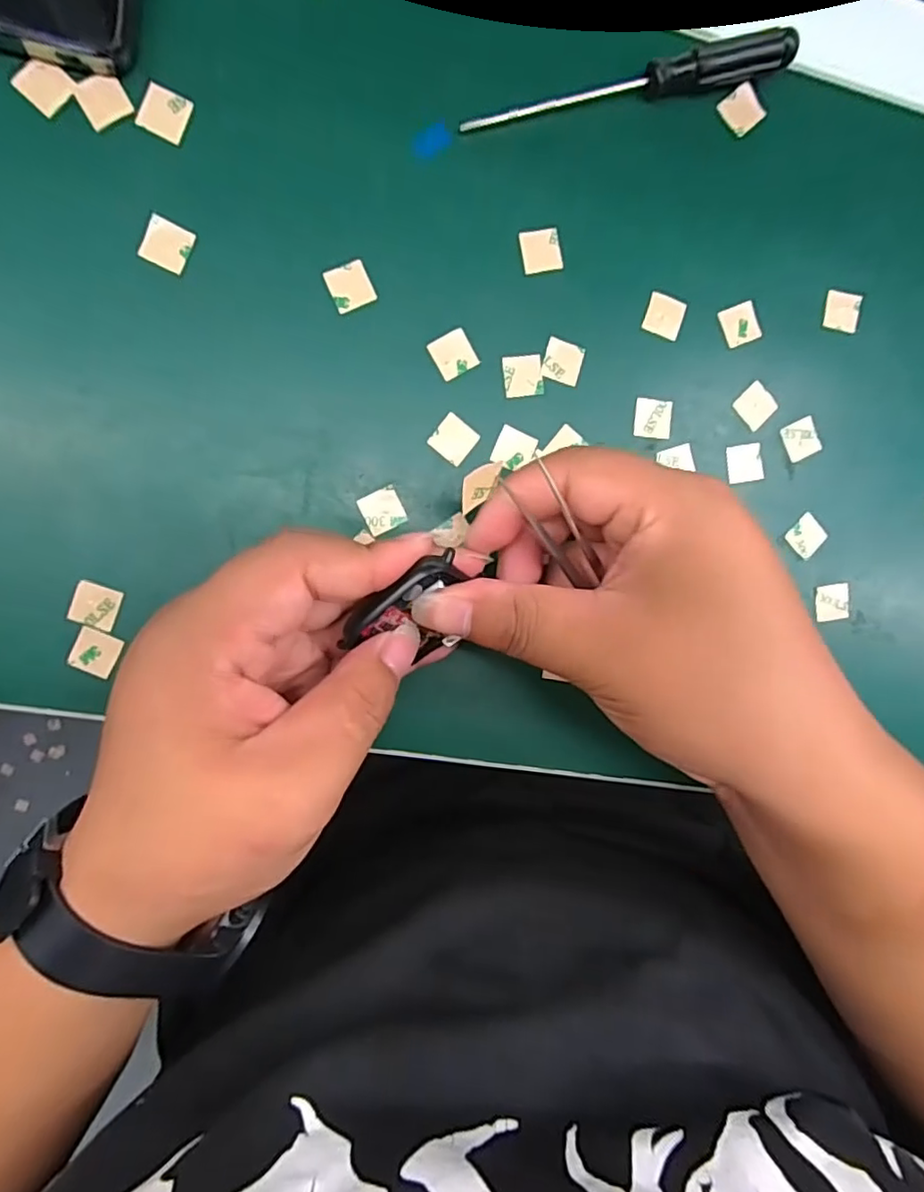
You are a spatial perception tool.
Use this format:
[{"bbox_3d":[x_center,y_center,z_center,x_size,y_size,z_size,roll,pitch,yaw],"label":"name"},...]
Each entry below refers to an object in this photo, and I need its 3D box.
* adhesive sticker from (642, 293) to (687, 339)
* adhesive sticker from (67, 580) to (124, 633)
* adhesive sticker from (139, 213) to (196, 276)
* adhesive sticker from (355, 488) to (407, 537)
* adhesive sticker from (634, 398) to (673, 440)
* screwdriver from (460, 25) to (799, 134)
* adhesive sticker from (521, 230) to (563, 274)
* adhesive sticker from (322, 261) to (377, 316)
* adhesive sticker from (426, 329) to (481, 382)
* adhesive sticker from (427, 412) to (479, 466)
[{"bbox_3d":[0.082,-0.113,0.246,0.015,0.004,0.016,18,92,-8],"label":"adhesive sticker"},{"bbox_3d":[-0.134,0.004,0.222,0.015,0.004,0.016,21,91,-10],"label":"adhesive sticker"},{"bbox_3d":[-0.105,-0.125,0.216,0.015,0.004,0.016,23,91,-10],"label":"adhesive sticker"},{"bbox_3d":[-0.031,-0.033,0.235,0.015,0.004,0.015,-26,95,-10],"label":"adhesive sticker"},{"bbox_3d":[0.078,-0.072,0.247,0.015,0.004,0.015,6,94,-9],"label":"adhesive sticker"},{"bbox_3d":[0.065,-0.194,0.229,0.130,0.014,0.012,-14,97,-7],"label":"screwdriver"},{"bbox_3d":[0.031,-0.134,0.237,0.015,0.004,0.015,-12,100,-8],"label":"adhesive sticker"},{"bbox_3d":[-0.042,-0.115,0.227,0.016,0.004,0.016,-26,99,-7],"label":"adhesive sticker"},{"bbox_3d":[-0.003,-0.093,0.233,0.016,0.004,0.015,-32,99,-5],"label":"adhesive sticker"},{"bbox_3d":[-0.003,-0.061,0.236,0.015,0.004,0.015,39,88,-10],"label":"adhesive sticker"}]

